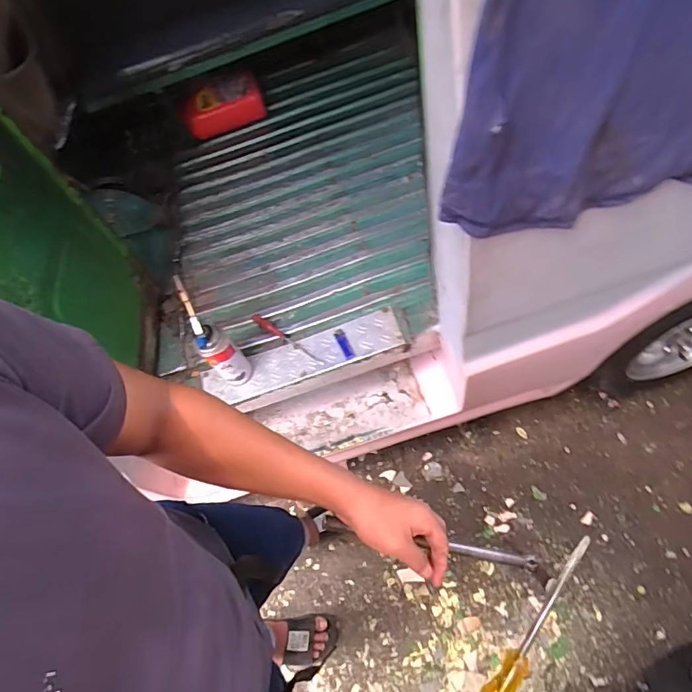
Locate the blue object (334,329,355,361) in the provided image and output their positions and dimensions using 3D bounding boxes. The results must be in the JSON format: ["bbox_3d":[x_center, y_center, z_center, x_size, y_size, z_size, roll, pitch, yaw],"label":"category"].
[{"bbox_3d":[-0.004,-0.004,1.010,0.026,0.008,0.083,-19,63,-7],"label":"blue object"}]

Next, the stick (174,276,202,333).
[{"bbox_3d":[-0.300,-0.077,0.845,0.015,0.018,0.120,-23,86,-9],"label":"stick"}]

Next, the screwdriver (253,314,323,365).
[{"bbox_3d":[-0.140,-0.013,1.049,0.219,0.019,0.021,37,70,20],"label":"screwdriver"}]

